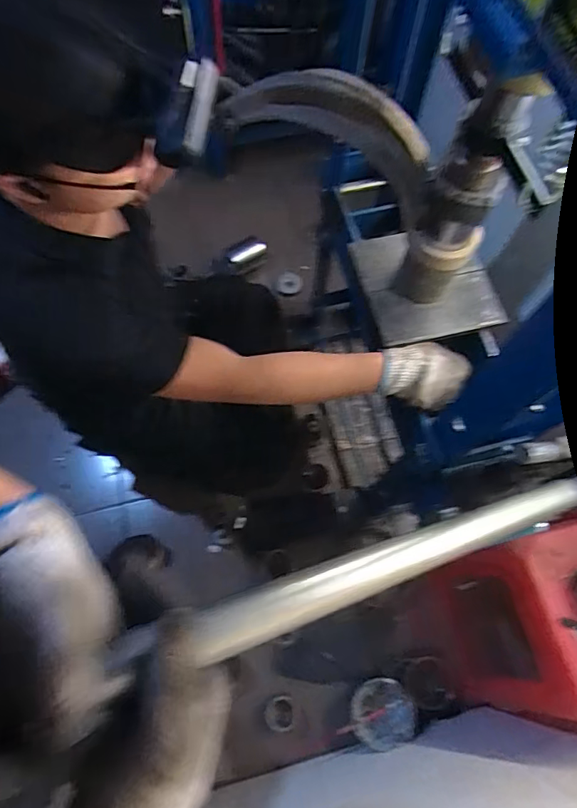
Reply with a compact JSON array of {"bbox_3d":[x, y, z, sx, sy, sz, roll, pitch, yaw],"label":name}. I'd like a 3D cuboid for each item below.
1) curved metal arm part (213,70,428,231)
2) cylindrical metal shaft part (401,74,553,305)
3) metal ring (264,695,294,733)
[{"bbox_3d":[0.054,-0.397,0.672,0.345,0.128,0.086,29,71,9],"label":"curved metal arm part"},{"bbox_3d":[0.213,-0.240,0.610,0.083,0.379,0.078,1,69,-2],"label":"cylindrical metal shaft part"},{"bbox_3d":[-0.021,0.676,1.060,0.064,0.014,0.070,1,69,-2],"label":"metal ring"}]

